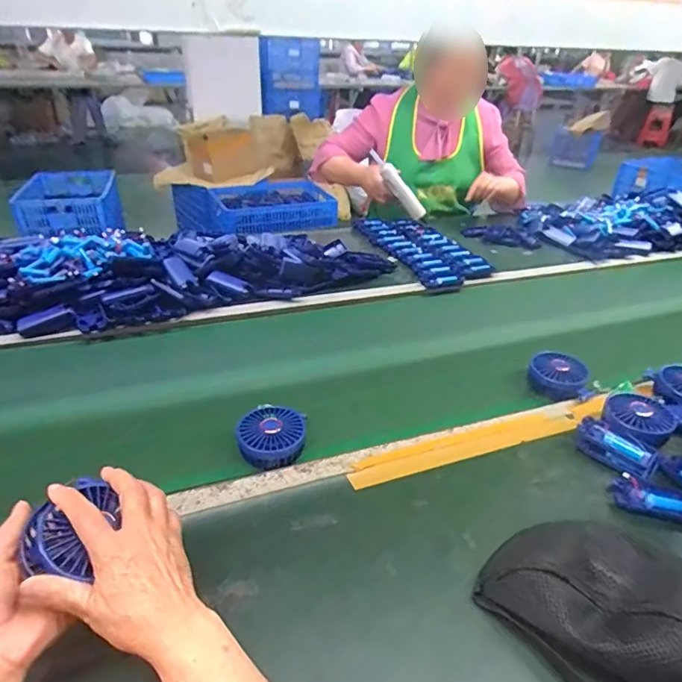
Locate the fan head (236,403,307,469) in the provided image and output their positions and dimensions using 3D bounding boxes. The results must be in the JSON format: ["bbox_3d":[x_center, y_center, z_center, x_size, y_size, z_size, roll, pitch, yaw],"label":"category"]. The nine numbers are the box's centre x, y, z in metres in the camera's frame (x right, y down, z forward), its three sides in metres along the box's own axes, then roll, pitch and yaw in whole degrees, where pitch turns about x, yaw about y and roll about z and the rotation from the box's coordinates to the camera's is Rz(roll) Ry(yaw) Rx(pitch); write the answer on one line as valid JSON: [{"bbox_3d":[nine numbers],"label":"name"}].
[{"bbox_3d":[-0.092,0.126,0.673,0.087,0.045,0.095,1,32,-2],"label":"fan head"}]

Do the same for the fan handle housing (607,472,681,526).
[{"bbox_3d":[0.384,0.196,0.605,0.099,0.018,0.052,13,34,16],"label":"fan handle housing"}]

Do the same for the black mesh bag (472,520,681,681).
[{"bbox_3d":[0.270,0.266,0.444,0.163,0.078,0.270,-15,36,-25],"label":"black mesh bag"}]

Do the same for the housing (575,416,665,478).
[{"bbox_3d":[0.370,0.148,0.668,0.104,0.032,0.050,28,41,35],"label":"housing"}]

